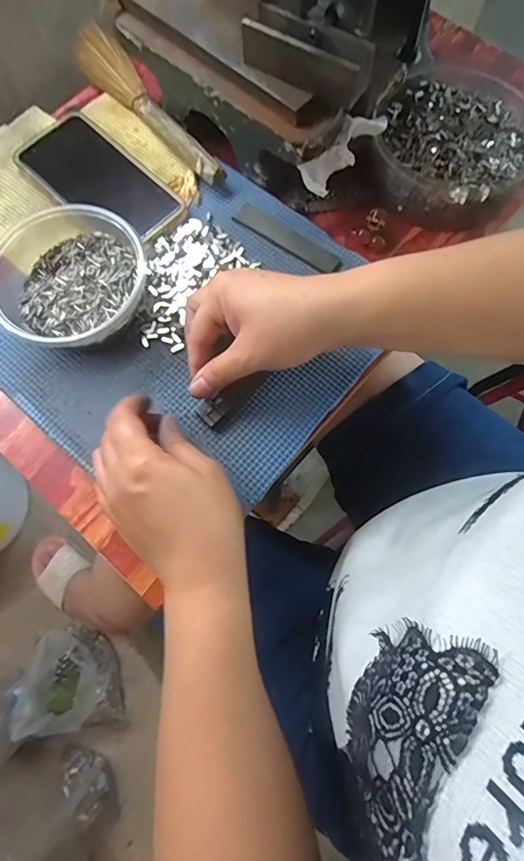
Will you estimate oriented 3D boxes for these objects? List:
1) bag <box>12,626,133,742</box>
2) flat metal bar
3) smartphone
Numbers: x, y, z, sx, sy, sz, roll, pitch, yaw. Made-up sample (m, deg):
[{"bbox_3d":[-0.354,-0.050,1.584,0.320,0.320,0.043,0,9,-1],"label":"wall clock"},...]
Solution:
[{"bbox_3d":[-0.332,0.444,0.804,0.191,0.124,0.161,42,78,12],"label":"bag"},{"bbox_3d":[0.021,-0.160,0.386,0.098,0.004,0.021,35,76,10],"label":"flat metal bar"},{"bbox_3d":[-0.141,-0.217,0.400,0.154,0.009,0.072,41,78,12],"label":"smartphone"}]

